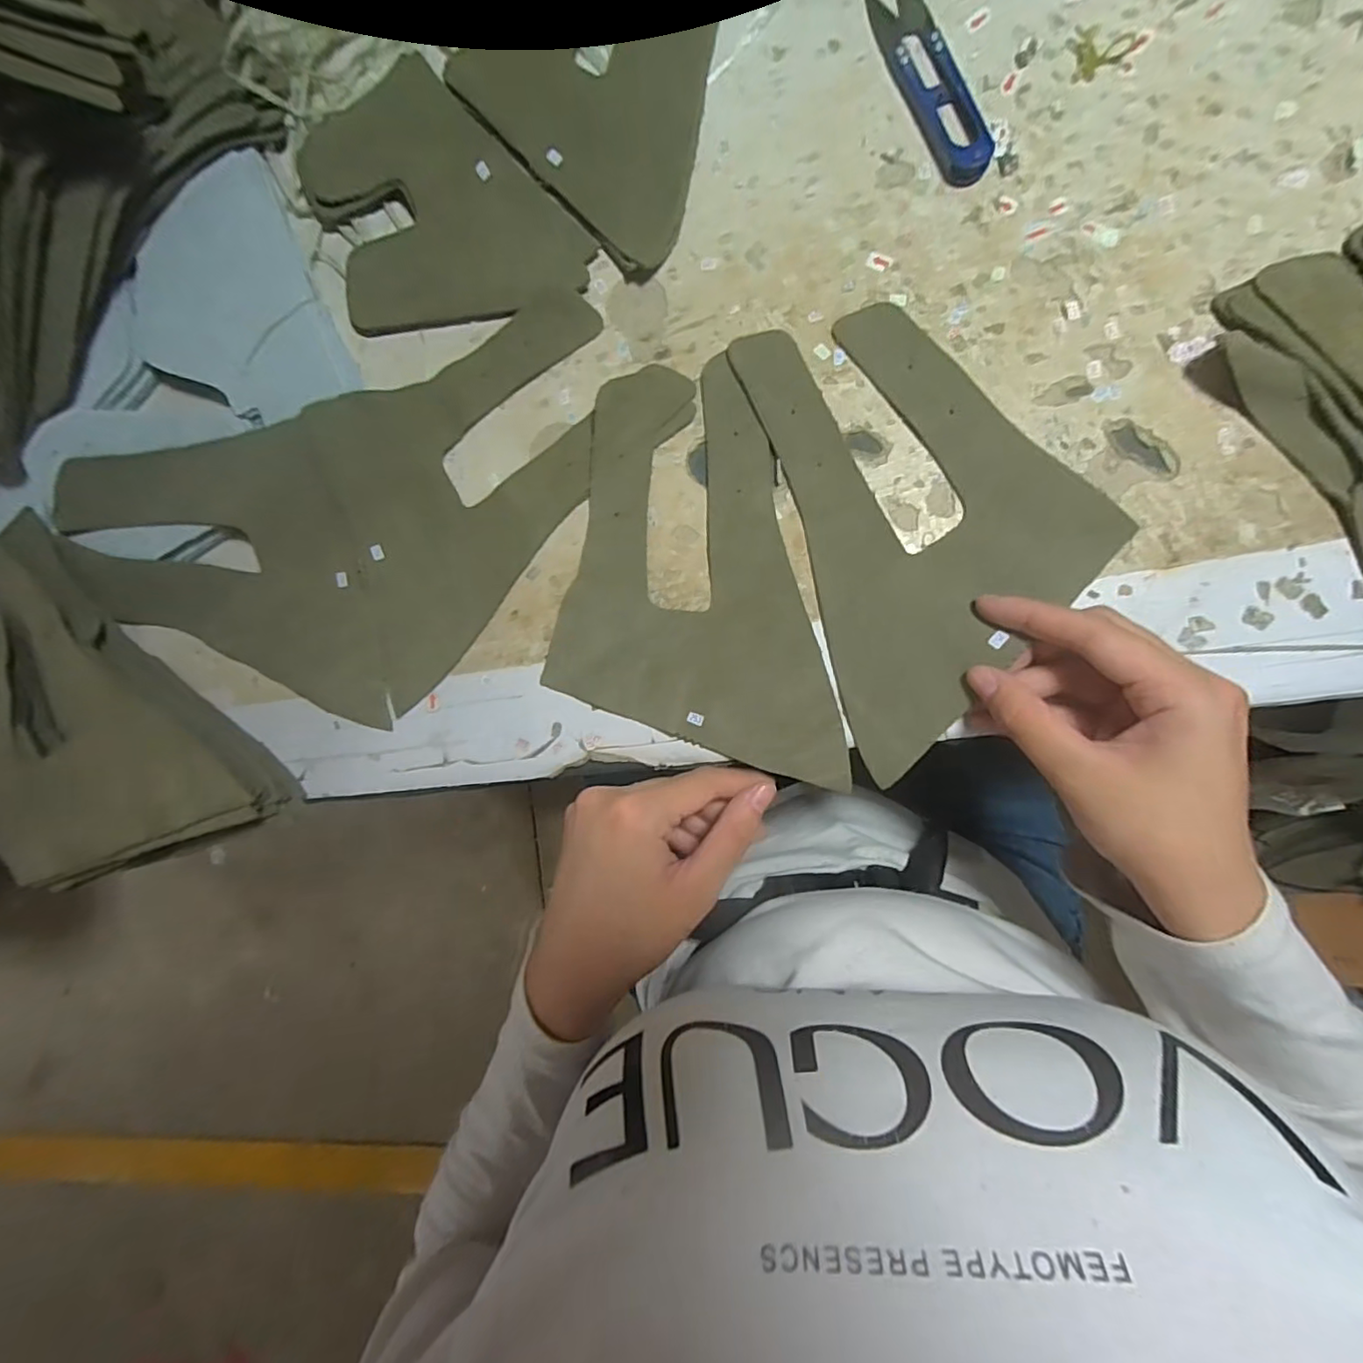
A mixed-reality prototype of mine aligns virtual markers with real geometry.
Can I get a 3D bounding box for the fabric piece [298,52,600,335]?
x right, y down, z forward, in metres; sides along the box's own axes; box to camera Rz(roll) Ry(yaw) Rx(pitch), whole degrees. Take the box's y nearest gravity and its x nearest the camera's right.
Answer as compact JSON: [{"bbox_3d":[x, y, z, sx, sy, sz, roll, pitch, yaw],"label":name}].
[{"bbox_3d":[-0.126,-0.244,0.304,0.122,0.006,0.140,-22,88,9],"label":"fabric piece"}]

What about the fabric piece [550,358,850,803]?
[{"bbox_3d":[-0.005,-0.045,0.288,0.126,0.010,0.199,-11,89,9],"label":"fabric piece"}]

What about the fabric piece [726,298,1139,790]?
[{"bbox_3d":[0.115,-0.075,0.265,0.126,0.010,0.203,-18,86,9],"label":"fabric piece"}]

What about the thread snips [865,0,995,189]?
[{"bbox_3d":[0.110,-0.270,0.265,0.024,0.011,0.103,-24,88,9],"label":"thread snips"}]

